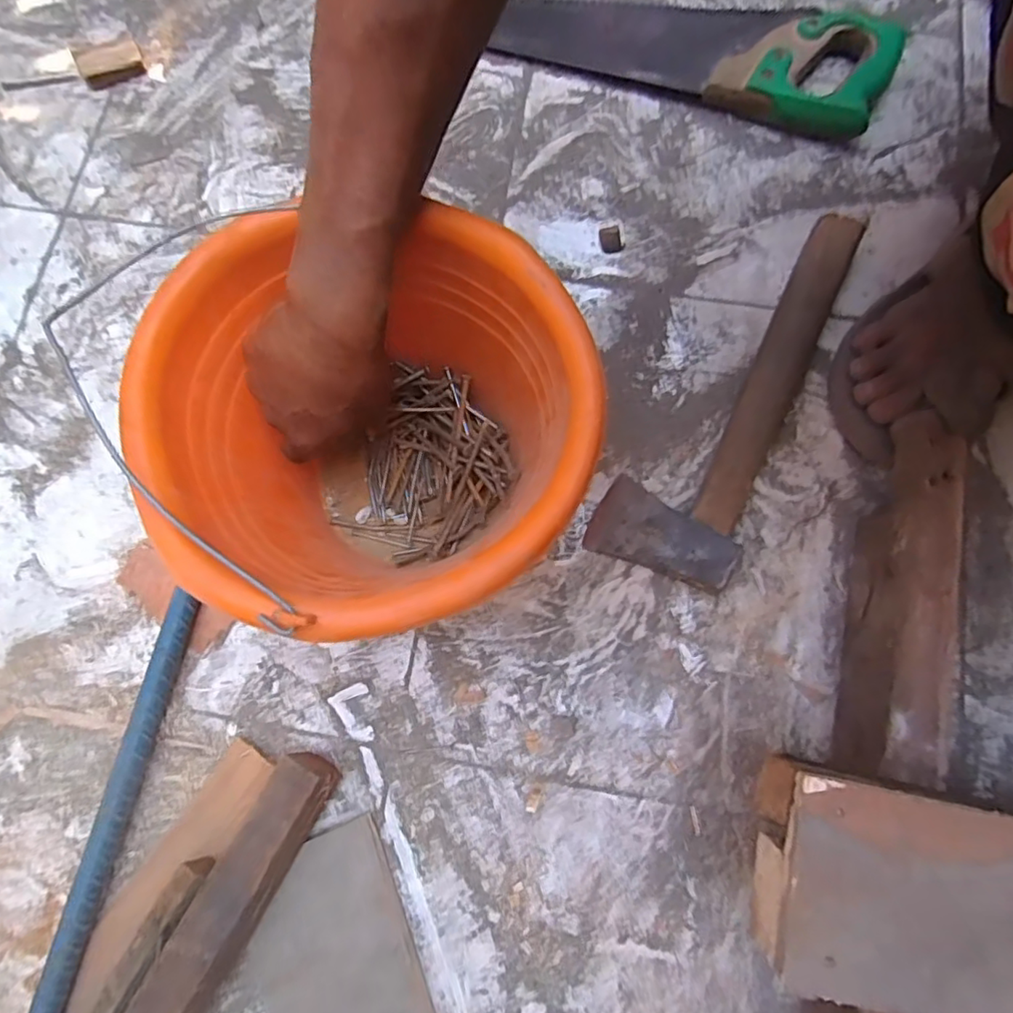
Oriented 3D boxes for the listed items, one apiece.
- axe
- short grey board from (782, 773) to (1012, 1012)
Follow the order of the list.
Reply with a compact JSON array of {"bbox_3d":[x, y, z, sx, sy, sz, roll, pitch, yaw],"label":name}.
[{"bbox_3d":[0.182,-0.099,0.470,0.105,0.041,0.334,26,78,6],"label":"axe"},{"bbox_3d":[0.273,0.214,0.287,0.256,0.024,0.104,13,76,3],"label":"short grey board"}]

